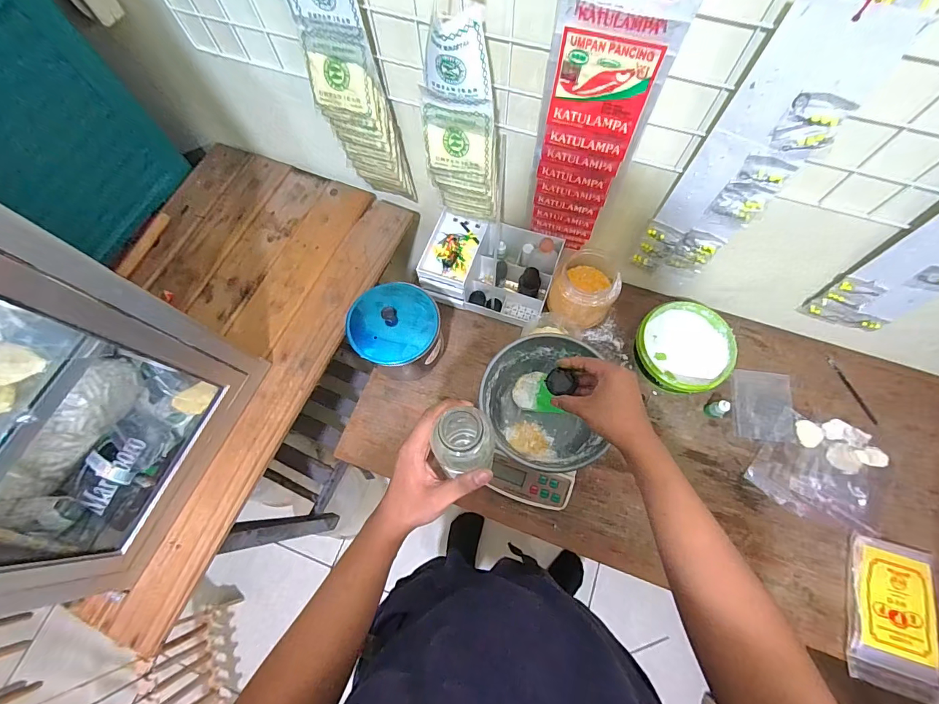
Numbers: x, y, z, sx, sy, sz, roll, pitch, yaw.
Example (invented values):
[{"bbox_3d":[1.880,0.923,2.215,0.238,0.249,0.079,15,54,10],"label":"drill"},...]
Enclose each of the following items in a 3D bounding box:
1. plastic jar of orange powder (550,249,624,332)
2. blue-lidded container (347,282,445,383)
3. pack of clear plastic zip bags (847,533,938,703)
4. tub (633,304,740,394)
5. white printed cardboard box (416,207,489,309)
[{"bbox_3d":[0.210,-0.113,0.728,0.111,0.098,0.109,-1,70,2],"label":"plastic jar of orange powder"},{"bbox_3d":[-0.123,-0.031,0.677,0.129,0.153,0.135,-1,70,2],"label":"blue-lidded container"},{"bbox_3d":[0.614,0.377,0.591,0.111,0.030,0.194,16,72,7],"label":"pack of clear plastic zip bags"},{"bbox_3d":[0.369,-0.007,0.715,0.152,0.058,0.157,-1,70,2],"label":"tub"},{"bbox_3d":[-0.027,-0.171,0.758,0.101,0.072,0.151,16,72,7],"label":"white printed cardboard box"}]

